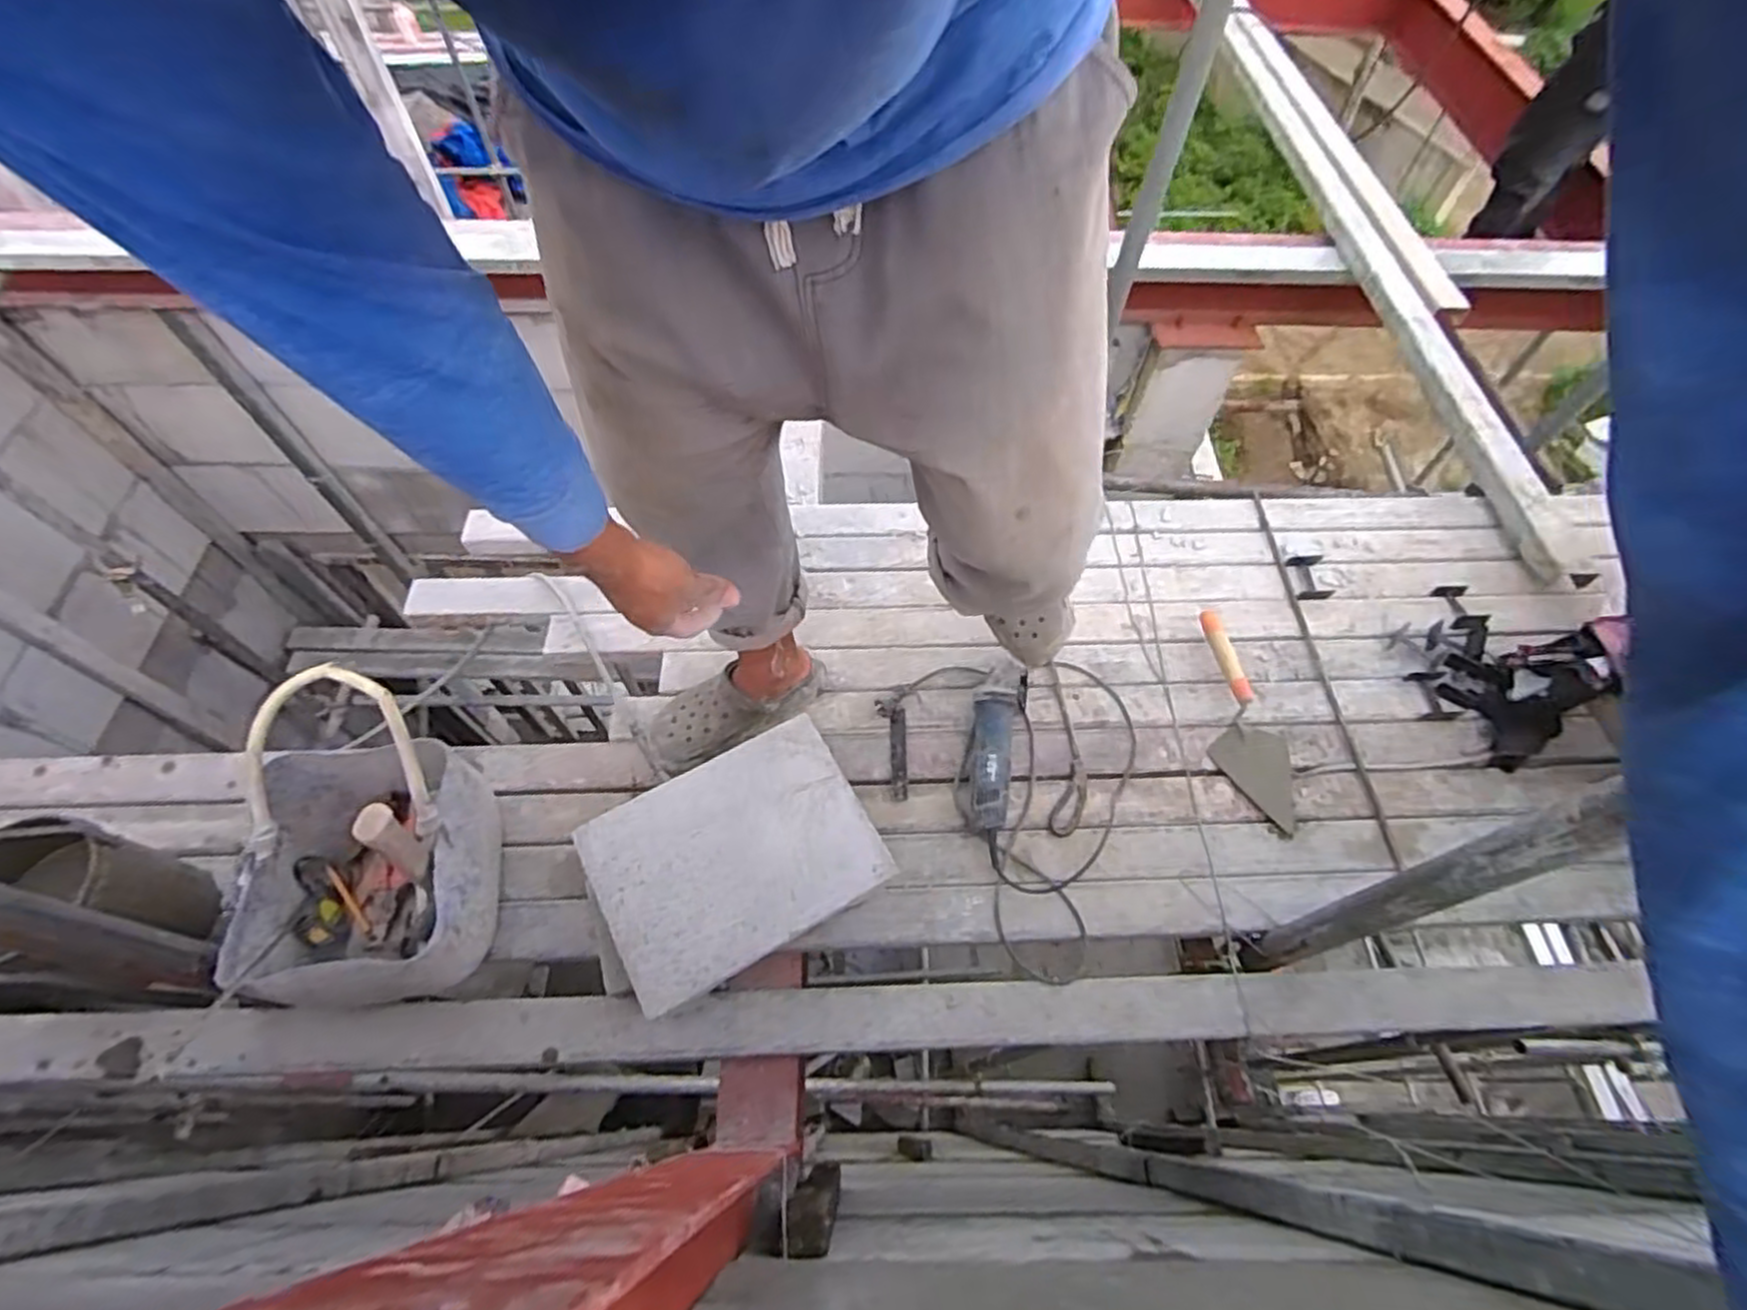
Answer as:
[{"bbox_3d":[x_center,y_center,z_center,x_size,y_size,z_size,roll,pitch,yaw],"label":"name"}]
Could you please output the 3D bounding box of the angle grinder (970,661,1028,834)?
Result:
[{"bbox_3d":[0.182,0.139,1.151,0.080,0.077,0.258,13,60,7],"label":"angle grinder"}]

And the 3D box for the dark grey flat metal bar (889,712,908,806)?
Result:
[{"bbox_3d":[0.039,0.158,1.177,0.027,0.009,0.150,1,59,-1],"label":"dark grey flat metal bar"}]

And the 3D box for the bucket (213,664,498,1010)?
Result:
[{"bbox_3d":[-0.639,0.240,0.923,0.261,0.329,0.335,-9,60,-7],"label":"bucket"}]

